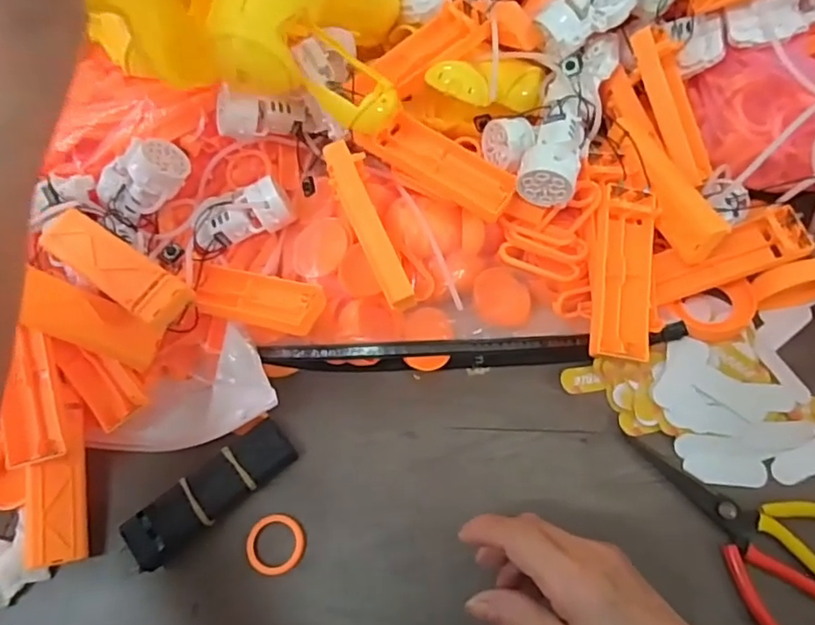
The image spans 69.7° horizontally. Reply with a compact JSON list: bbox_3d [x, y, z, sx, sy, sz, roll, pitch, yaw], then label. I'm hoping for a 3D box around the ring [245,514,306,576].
[{"bbox_3d":[-0.082,0.145,0.367,0.036,0.004,0.036,4,65,-9],"label":"ring"}]

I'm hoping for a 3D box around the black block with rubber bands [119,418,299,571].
[{"bbox_3d":[-0.123,0.115,0.374,0.108,0.030,0.031,-39,71,-13],"label":"black block with rubber bands"}]

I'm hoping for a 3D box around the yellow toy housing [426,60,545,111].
[{"bbox_3d":[0.057,-0.156,0.399,0.095,0.024,0.037,-14,62,-41],"label":"yellow toy housing"}]

